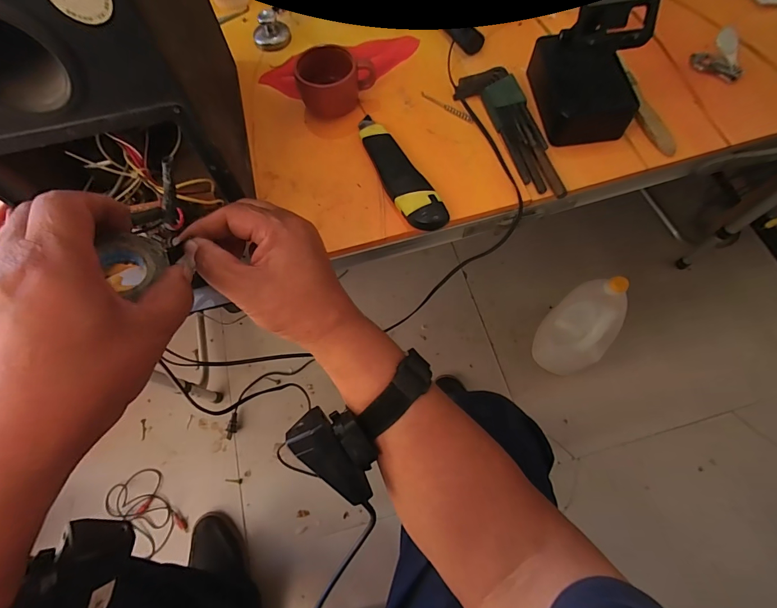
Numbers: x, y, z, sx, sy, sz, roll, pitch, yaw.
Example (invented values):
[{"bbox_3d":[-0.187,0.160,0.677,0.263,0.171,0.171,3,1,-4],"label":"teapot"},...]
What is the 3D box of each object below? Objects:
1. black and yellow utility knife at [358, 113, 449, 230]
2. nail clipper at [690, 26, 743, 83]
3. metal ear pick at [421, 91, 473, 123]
[{"bbox_3d":[0.006,-0.136,0.382,0.038,0.021,0.157,-28,70,-8],"label":"black and yellow utility knife"},{"bbox_3d":[0.358,-0.266,0.403,0.023,0.034,0.053,-17,69,-4],"label":"nail clipper"},{"bbox_3d":[0.065,-0.223,0.423,0.070,0.004,0.009,37,75,15],"label":"metal ear pick"}]

